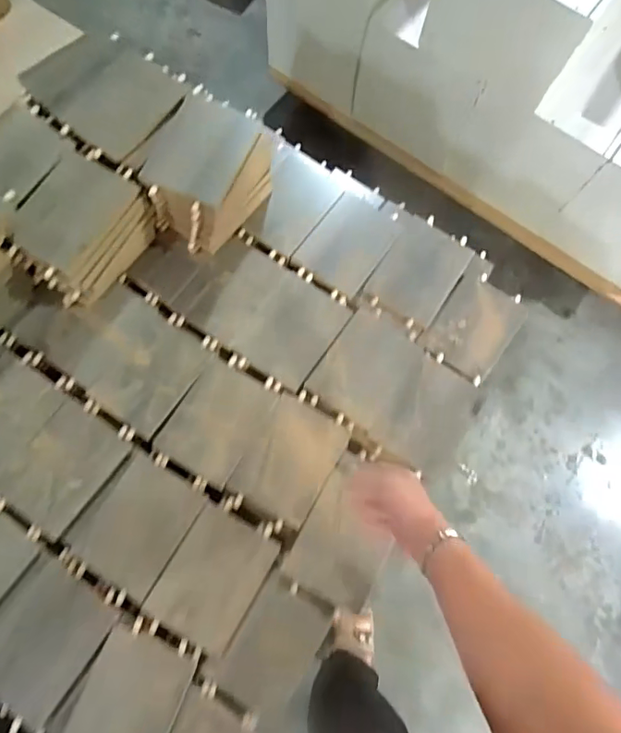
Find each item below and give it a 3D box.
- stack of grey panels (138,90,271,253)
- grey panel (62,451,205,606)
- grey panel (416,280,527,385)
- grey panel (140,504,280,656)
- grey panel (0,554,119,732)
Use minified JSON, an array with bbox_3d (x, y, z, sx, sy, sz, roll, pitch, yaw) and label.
[{"bbox_3d":[-0.150,-0.279,0.767,0.131,0.112,0.175,27,75,6],"label":"stack of grey panels"},{"bbox_3d":[-0.234,0.210,0.685,0.130,0.013,0.159,32,76,7],"label":"grey panel"},{"bbox_3d":[0.260,-0.064,0.806,0.117,0.014,0.171,36,70,1],"label":"grey panel"},{"bbox_3d":[-0.128,0.279,0.678,0.117,0.018,0.160,31,77,6],"label":"grey panel"},{"bbox_3d":[-0.343,0.346,0.655,0.134,0.013,0.160,34,76,8],"label":"grey panel"}]

